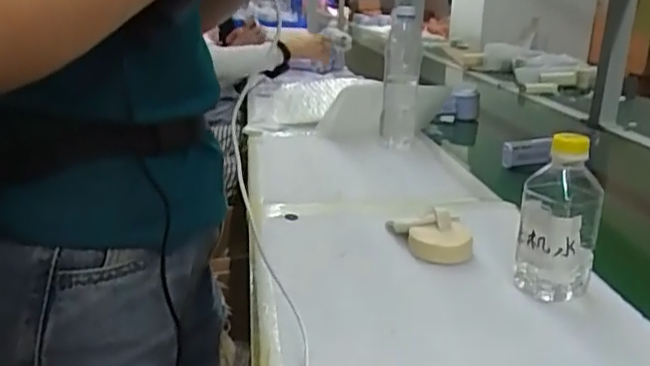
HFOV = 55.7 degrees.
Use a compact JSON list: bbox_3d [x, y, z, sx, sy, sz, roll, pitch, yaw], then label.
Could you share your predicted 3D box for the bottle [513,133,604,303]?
[{"bbox_3d":[0.206,0.034,0.544,0.065,0.148,0.059,8,19,20],"label":"bottle"}]

